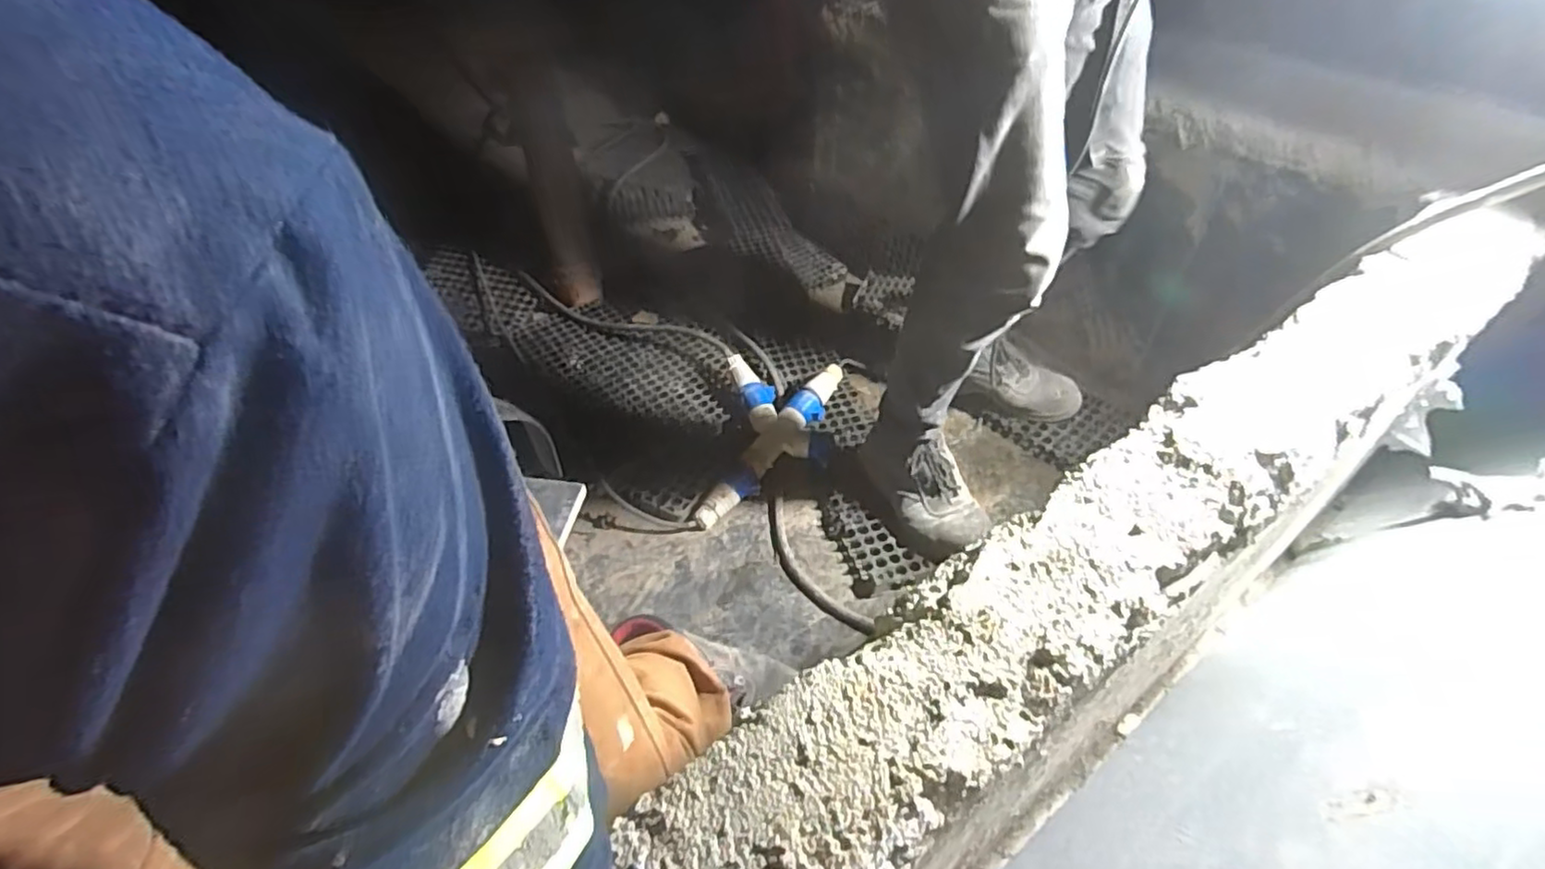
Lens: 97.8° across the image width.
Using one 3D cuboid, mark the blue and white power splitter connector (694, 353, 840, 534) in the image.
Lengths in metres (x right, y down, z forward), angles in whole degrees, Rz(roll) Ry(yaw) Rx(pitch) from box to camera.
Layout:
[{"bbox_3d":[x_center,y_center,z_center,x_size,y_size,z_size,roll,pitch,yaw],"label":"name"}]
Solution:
[{"bbox_3d":[0.001,0.012,1.159,0.199,0.101,0.321,4,44,7],"label":"blue and white power splitter connector"}]

